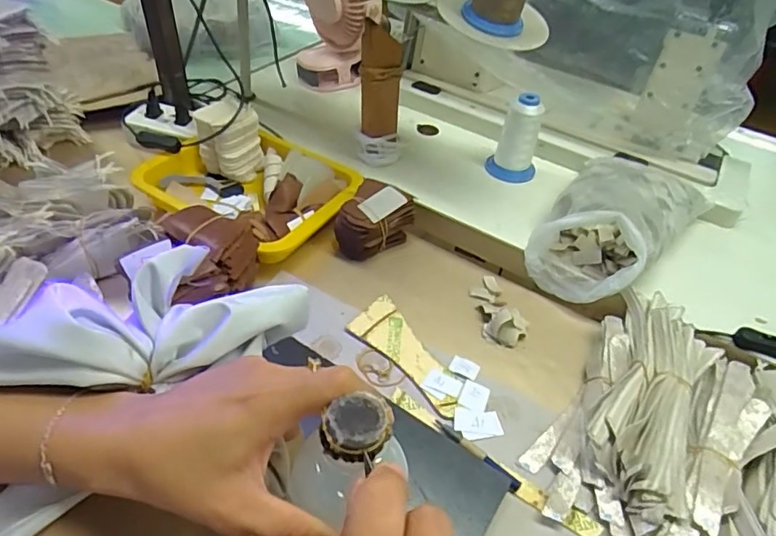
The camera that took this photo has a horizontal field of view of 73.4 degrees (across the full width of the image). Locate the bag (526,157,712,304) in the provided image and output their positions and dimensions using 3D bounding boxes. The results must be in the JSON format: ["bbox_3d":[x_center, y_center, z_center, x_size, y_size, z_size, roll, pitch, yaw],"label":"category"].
[{"bbox_3d":[0.277,-0.060,0.636,0.136,0.107,0.236,36,51,26],"label":"bag"}]

